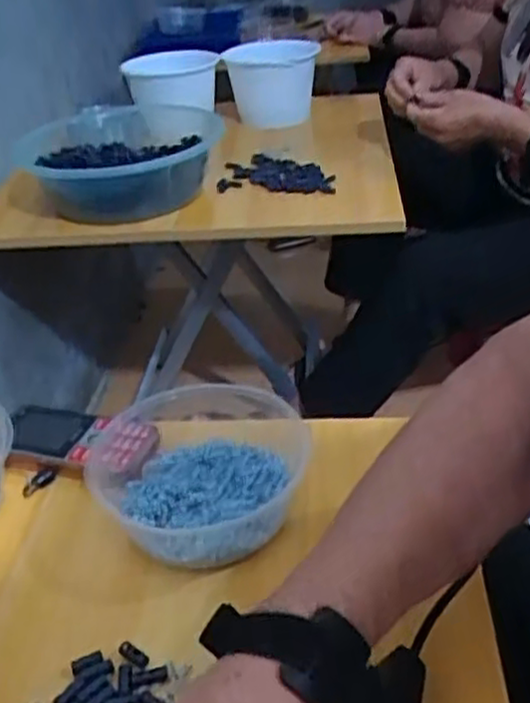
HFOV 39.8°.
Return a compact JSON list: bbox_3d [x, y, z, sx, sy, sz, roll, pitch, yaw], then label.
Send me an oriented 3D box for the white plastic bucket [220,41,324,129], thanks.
[{"bbox_3d":[0.007,-0.432,1.175,0.130,0.122,0.141,9,36,20],"label":"white plastic bucket"}]

